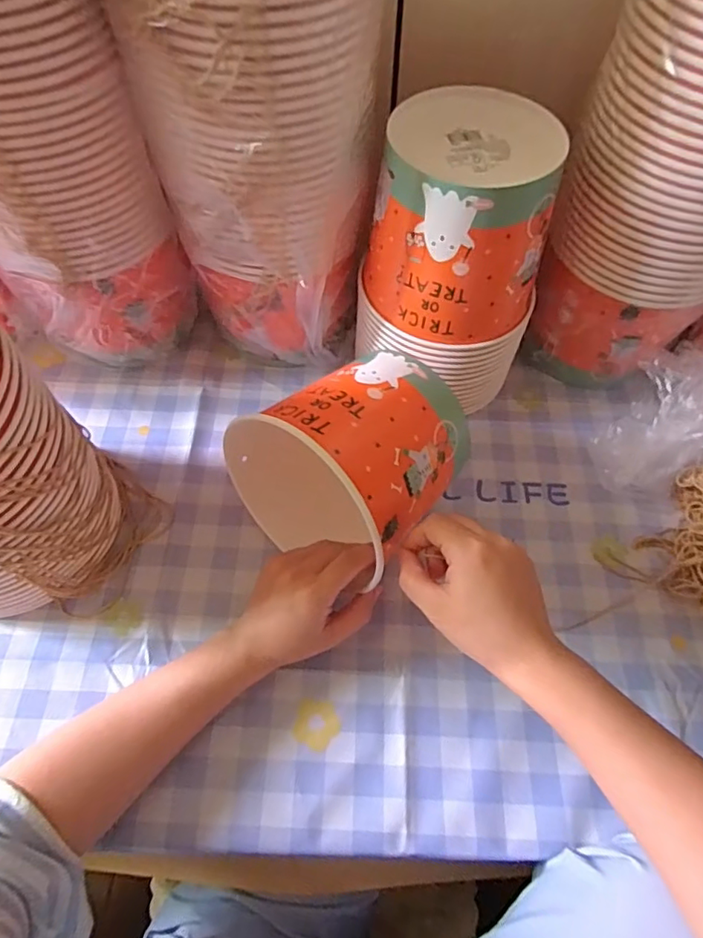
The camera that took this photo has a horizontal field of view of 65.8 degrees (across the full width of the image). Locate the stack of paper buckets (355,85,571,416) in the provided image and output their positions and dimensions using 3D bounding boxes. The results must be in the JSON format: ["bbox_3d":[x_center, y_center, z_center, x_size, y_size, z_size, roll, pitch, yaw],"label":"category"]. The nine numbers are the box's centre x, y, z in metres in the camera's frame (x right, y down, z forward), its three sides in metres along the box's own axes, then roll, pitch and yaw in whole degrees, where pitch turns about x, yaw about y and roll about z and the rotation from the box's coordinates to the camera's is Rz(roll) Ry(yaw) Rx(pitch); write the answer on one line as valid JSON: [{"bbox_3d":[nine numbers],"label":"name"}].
[{"bbox_3d":[0.088,-0.176,0.482,0.153,0.224,0.138,17,62,9],"label":"stack of paper buckets"}]

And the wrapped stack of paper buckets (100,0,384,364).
[{"bbox_3d":[-0.064,-0.248,0.387,0.135,0.393,0.134,36,67,17],"label":"wrapped stack of paper buckets"}]

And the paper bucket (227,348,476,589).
[{"bbox_3d":[-0.003,-0.015,0.436,0.155,0.162,0.142,32,65,15],"label":"paper bucket"}]

